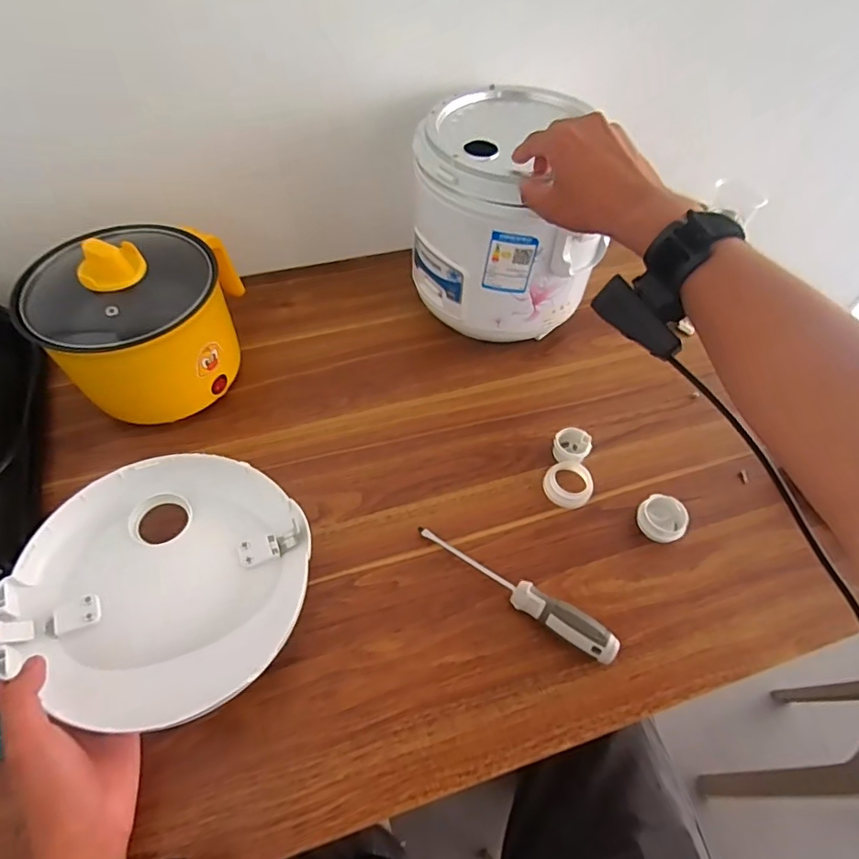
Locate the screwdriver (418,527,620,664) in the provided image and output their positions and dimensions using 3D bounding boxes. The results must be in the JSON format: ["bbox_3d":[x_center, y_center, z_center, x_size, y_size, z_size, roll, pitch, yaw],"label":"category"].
[{"bbox_3d":[0.067,0.133,0.429,0.181,0.027,0.023,29,59,18],"label":"screwdriver"}]

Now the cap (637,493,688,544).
[{"bbox_3d":[0.214,0.082,0.475,0.040,0.020,0.041,1,55,-1],"label":"cap"}]

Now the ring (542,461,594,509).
[{"bbox_3d":[0.135,0.052,0.495,0.046,0.017,0.044,1,55,-1],"label":"ring"}]

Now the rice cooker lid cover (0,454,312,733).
[{"bbox_3d":[-0.200,0.113,0.397,0.196,0.041,0.194,8,55,4],"label":"rice cooker lid cover"}]

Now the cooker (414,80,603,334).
[{"bbox_3d":[0.074,-0.226,0.556,0.174,0.175,0.185,-4,55,-4],"label":"cooker"}]

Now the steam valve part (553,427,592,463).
[{"bbox_3d":[0.142,0.016,0.512,0.034,0.028,0.030,33,61,20],"label":"steam valve part"}]

